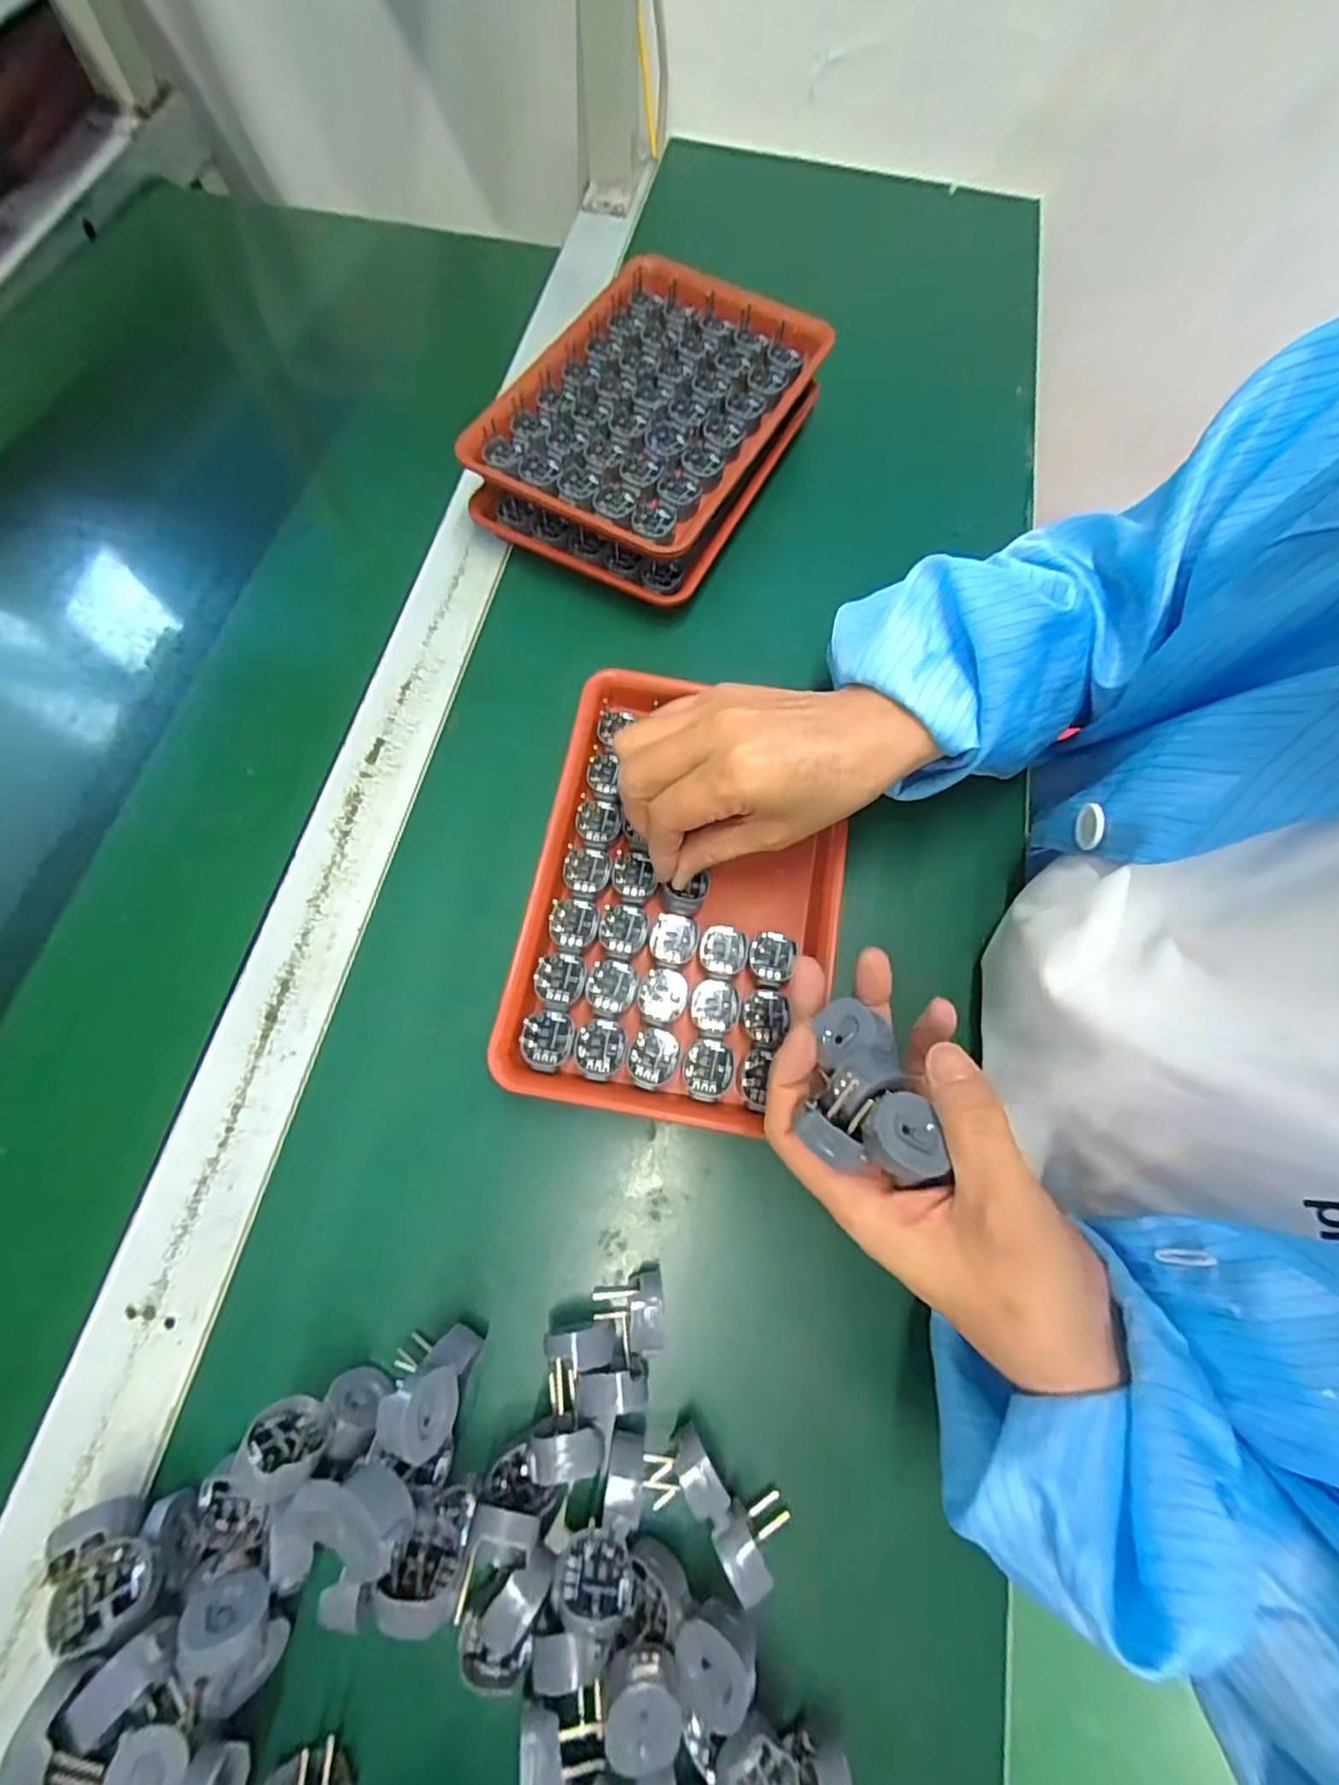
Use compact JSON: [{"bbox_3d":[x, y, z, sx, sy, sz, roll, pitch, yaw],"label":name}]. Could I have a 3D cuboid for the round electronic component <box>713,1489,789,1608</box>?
[{"bbox_3d":[0.033,0.249,0.249,0.027,0.025,0.022,-29,73,-11],"label":"round electronic component"}]

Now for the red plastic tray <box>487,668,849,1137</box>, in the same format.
[{"bbox_3d":[0.009,-0.004,0.341,0.157,0.027,0.233,10,70,3],"label":"red plastic tray"}]

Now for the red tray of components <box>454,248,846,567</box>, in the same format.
[{"bbox_3d":[-0.010,-0.319,0.411,0.151,0.023,0.229,27,71,9],"label":"red tray of components"}]

